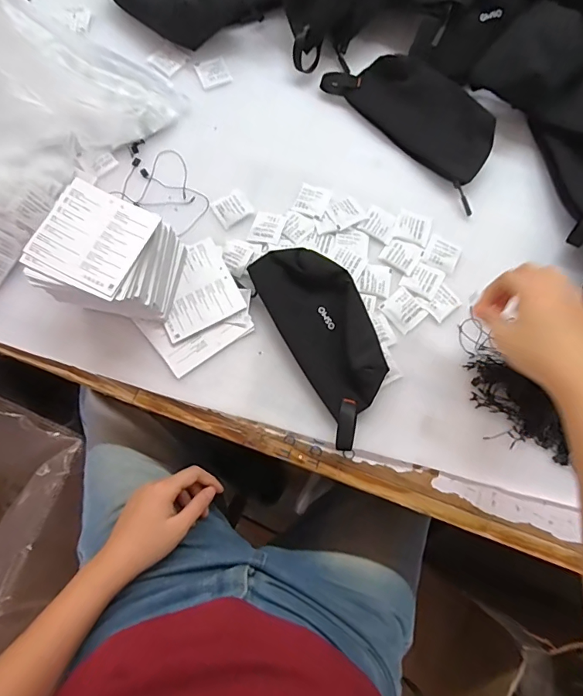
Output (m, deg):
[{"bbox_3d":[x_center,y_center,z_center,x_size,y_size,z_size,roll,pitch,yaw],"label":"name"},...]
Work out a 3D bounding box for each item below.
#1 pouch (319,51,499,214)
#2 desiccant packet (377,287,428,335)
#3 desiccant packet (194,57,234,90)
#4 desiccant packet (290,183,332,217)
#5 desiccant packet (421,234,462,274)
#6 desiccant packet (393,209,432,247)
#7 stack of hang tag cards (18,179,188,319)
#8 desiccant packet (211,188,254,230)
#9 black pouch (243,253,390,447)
[{"bbox_3d":[0.156,-0.283,0.530,0.102,0.043,0.247,-37,79,-9],"label":"pouch"},{"bbox_3d":[0.125,-0.042,0.486,0.038,0.004,0.042,-41,80,-10],"label":"desiccant packet"},{"bbox_3d":[-0.102,-0.358,0.569,0.040,0.004,0.043,-22,77,-6],"label":"desiccant packet"},{"bbox_3d":[0.025,-0.175,0.517,0.038,0.004,0.043,21,76,5],"label":"desiccant packet"},{"bbox_3d":[0.175,-0.109,0.504,0.039,0.004,0.040,27,77,6],"label":"desiccant packet"},{"bbox_3d":[0.143,-0.141,0.512,0.040,0.004,0.039,18,76,4],"label":"desiccant packet"},{"bbox_3d":[-0.184,-0.090,0.454,0.116,0.085,0.108,16,76,4],"label":"stack of hang tag cards"},{"bbox_3d":[-0.071,-0.165,0.516,0.043,0.004,0.040,-37,79,-9],"label":"desiccant packet"},{"bbox_3d":[0.039,-0.016,0.458,0.099,0.039,0.215,-29,78,-8],"label":"black pouch"}]

